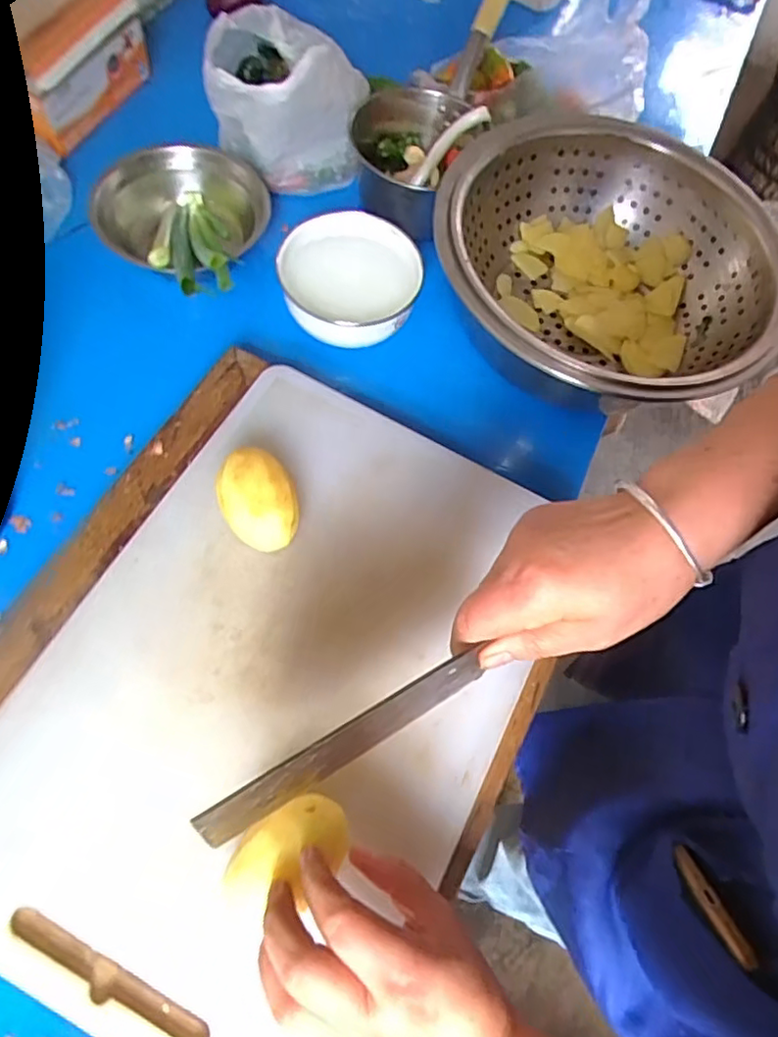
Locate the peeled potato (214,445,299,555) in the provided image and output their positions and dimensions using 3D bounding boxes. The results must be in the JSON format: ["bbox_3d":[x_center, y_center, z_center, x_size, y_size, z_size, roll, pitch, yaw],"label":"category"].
[{"bbox_3d":[-0.099,-0.012,0.464,0.056,0.051,0.079,-25,73,-17],"label":"peeled potato"}]

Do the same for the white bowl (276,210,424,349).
[{"bbox_3d":[-0.039,-0.239,0.612,0.142,0.050,0.133,-18,69,-15],"label":"white bowl"}]

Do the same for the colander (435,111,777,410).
[{"bbox_3d":[0.208,-0.241,0.611,0.314,0.122,0.321,3,66,-6],"label":"colander"}]

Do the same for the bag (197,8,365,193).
[{"bbox_3d":[-0.115,-0.485,0.682,0.160,0.126,0.202,-5,67,-10],"label":"bag"}]

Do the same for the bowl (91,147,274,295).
[{"bbox_3d":[-0.205,-0.295,0.597,0.144,0.087,0.213,7,65,-4],"label":"bowl"}]

